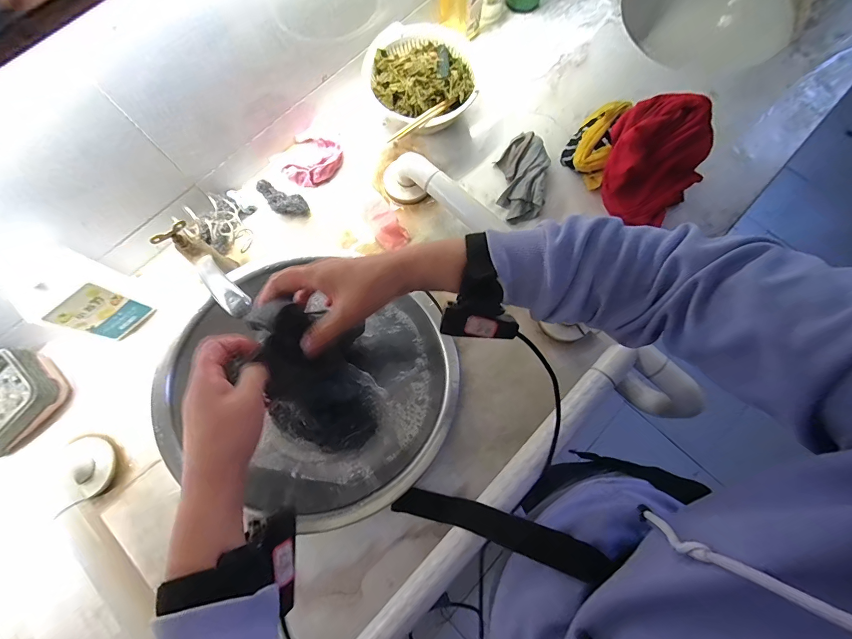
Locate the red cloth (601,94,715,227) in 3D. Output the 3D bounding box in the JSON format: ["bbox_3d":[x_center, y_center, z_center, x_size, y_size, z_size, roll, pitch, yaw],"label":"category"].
[{"bbox_3d":[0.316,-0.215,0.524,0.138,0.097,0.136,27,77,7],"label":"red cloth"}]

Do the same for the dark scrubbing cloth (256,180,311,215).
[{"bbox_3d":[-0.215,-0.183,0.576,0.044,0.038,0.082,-41,79,-10],"label":"dark scrubbing cloth"}]

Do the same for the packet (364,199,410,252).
[{"bbox_3d":[-0.063,-0.145,0.579,0.044,0.020,0.085,-34,78,-8],"label":"packet"}]

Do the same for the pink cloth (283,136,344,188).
[{"bbox_3d":[-0.179,-0.252,0.598,0.085,0.026,0.082,17,76,4],"label":"pink cloth"}]

